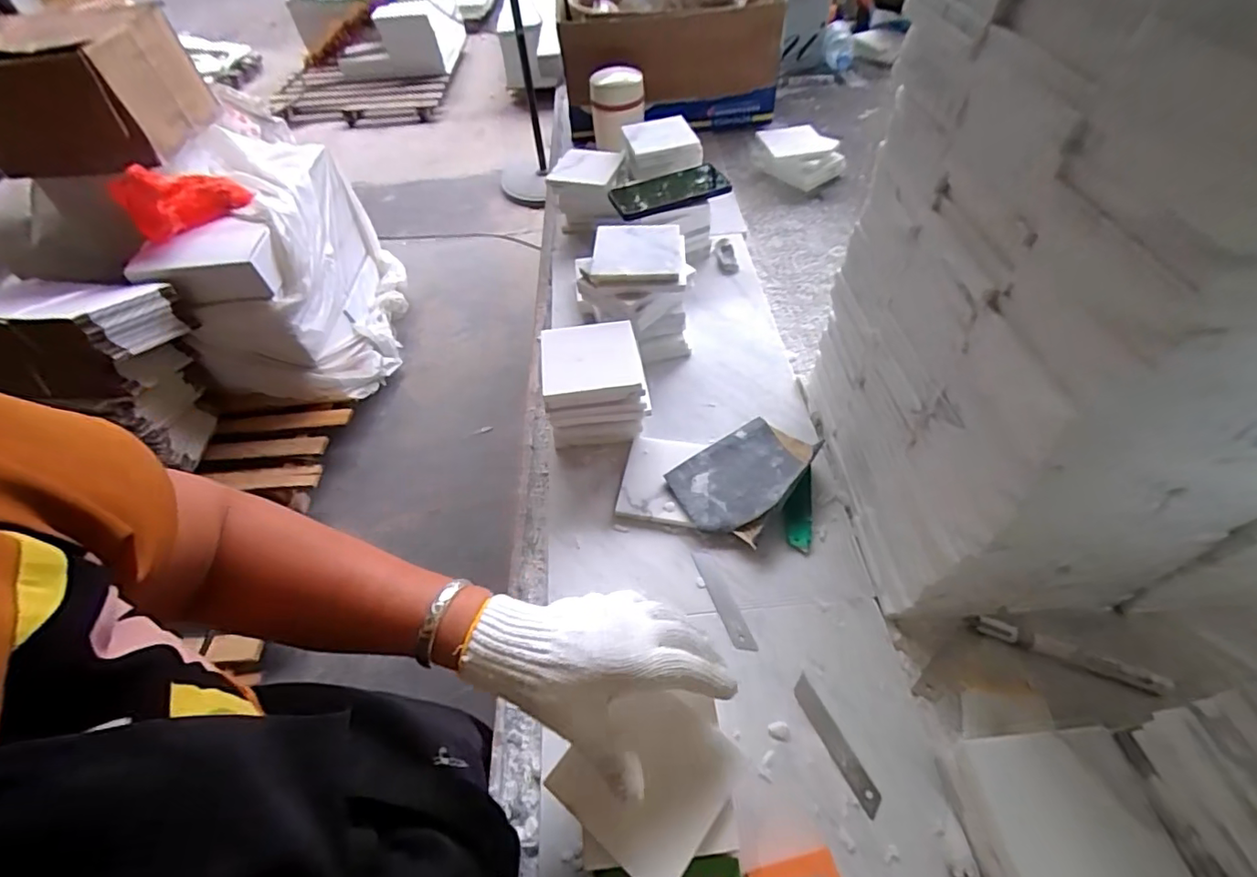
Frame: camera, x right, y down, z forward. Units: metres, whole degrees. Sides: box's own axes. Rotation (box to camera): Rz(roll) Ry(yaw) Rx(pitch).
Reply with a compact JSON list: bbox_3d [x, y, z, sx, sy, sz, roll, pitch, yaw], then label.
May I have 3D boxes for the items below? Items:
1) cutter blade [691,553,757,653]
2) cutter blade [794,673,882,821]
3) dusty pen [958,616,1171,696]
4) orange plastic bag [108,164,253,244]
[{"bbox_3d":[0.089,0.150,0.517,0.021,0.004,0.100,-18,52,-9],"label":"cutter blade"},{"bbox_3d":[0.162,0.238,0.435,0.017,0.004,0.099,-22,53,-12],"label":"cutter blade"},{"bbox_3d":[0.373,0.182,0.472,0.148,0.014,0.015,16,55,17],"label":"dusty pen"},{"bbox_3d":[-1.134,-0.619,1.411,0.122,0.141,0.255,36,64,27],"label":"orange plastic bag"}]

